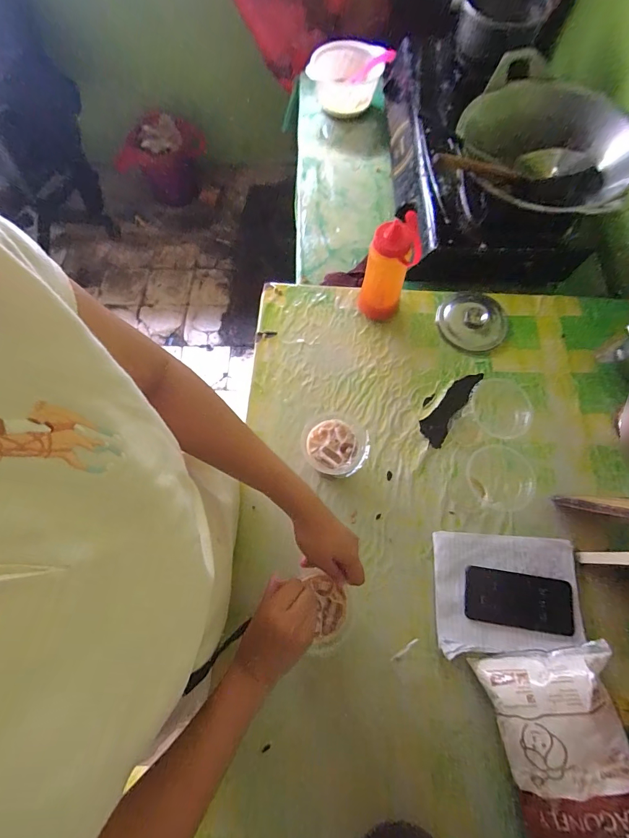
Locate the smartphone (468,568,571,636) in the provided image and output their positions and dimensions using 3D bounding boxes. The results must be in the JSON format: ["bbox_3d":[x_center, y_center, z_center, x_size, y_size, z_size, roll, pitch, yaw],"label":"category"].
[{"bbox_3d":[0.306,0.273,0.562,0.153,0.009,0.075,8,70,3],"label":"smartphone"}]

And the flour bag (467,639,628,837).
[{"bbox_3d":[0.317,0.424,0.452,0.153,0.078,0.245,-10,70,-3],"label":"flour bag"}]

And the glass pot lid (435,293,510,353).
[{"bbox_3d":[0.314,-0.197,0.727,0.133,0.027,0.127,0,69,0],"label":"glass pot lid"}]

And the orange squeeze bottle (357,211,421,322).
[{"bbox_3d":[0.125,-0.245,0.646,0.081,0.192,0.059,25,72,9],"label":"orange squeeze bottle"}]

